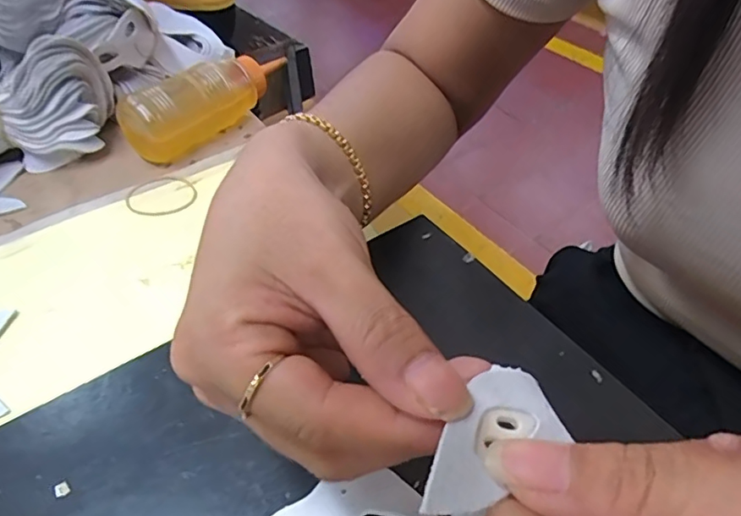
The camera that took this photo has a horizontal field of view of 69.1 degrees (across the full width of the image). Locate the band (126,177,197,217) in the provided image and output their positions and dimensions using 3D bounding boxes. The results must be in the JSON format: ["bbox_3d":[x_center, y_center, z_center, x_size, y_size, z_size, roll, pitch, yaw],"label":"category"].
[{"bbox_3d":[-0.147,-0.044,0.377,0.045,0.004,0.046,-1,45,1],"label":"band"}]

